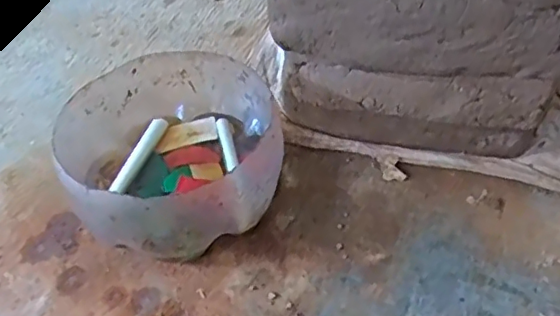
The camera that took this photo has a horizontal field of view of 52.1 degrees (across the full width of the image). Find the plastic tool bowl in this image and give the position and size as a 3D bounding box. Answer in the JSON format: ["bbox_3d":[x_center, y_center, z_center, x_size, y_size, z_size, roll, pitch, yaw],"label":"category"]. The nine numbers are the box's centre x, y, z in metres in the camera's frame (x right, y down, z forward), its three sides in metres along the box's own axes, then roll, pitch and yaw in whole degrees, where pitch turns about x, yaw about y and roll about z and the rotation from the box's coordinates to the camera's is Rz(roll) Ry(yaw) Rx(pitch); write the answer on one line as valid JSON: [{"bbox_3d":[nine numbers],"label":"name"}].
[{"bbox_3d":[-0.117,0.001,0.653,0.222,0.127,0.242,-2,45,2],"label":"plastic tool bowl"}]

